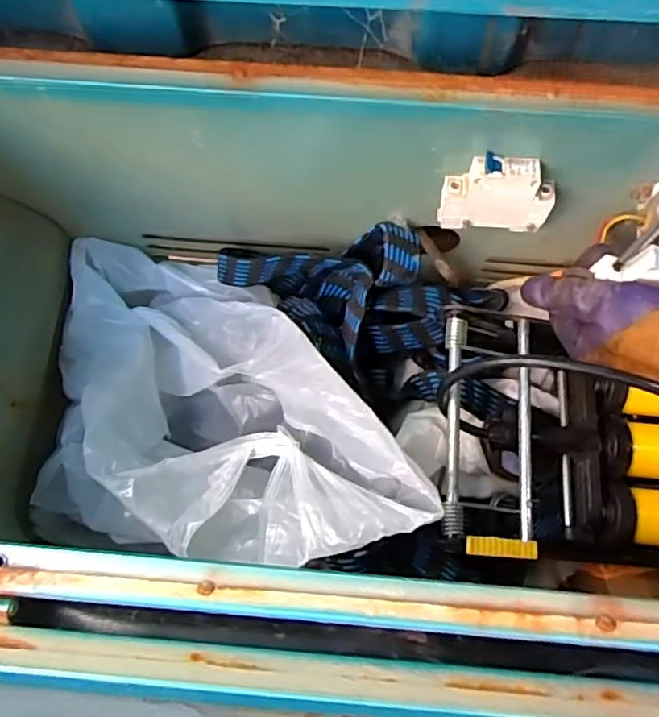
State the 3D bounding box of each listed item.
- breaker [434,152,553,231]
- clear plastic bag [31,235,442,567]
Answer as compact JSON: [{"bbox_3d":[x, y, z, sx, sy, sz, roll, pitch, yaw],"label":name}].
[{"bbox_3d":[0.121,-0.118,0.449,0.078,0.065,0.020,3,69,3],"label":"breaker"},{"bbox_3d":[-0.087,0.024,0.497,0.340,0.124,0.253,9,70,6],"label":"clear plastic bag"}]

